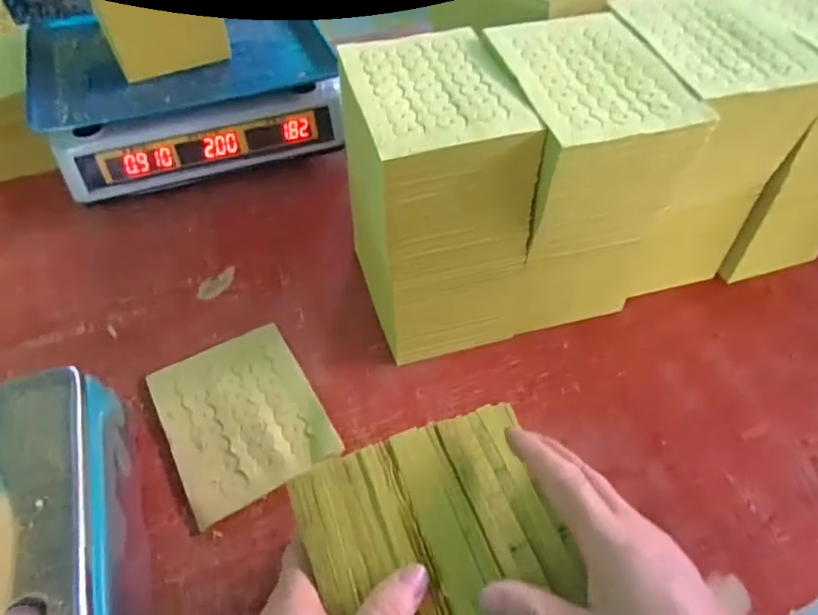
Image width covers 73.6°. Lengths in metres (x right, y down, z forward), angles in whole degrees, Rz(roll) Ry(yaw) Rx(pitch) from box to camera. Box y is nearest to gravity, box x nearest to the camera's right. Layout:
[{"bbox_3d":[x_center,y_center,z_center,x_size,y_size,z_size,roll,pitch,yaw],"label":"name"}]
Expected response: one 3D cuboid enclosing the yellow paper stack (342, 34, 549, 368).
[{"bbox_3d":[0.019,-0.092,0.491,0.121,0.218,0.181,-13,54,-11],"label":"yellow paper stack"}]

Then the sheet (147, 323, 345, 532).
[{"bbox_3d":[-0.146,0.092,0.479,0.123,0.005,0.151,-24,58,-19],"label":"sheet"}]

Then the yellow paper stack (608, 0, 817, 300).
[{"bbox_3d":[0.251,-0.155,0.517,0.121,0.204,0.176,-8,55,-7],"label":"yellow paper stack"}]

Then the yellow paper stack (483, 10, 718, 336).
[{"bbox_3d":[0.140,-0.112,0.506,0.118,0.227,0.157,-10,53,-9],"label":"yellow paper stack"}]

